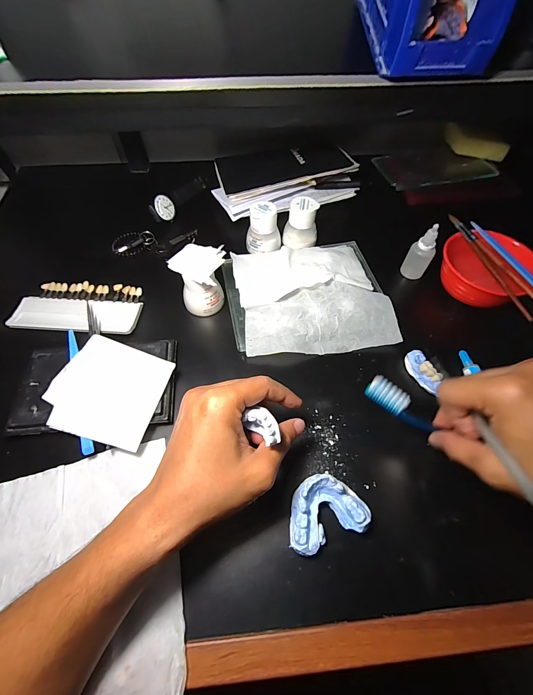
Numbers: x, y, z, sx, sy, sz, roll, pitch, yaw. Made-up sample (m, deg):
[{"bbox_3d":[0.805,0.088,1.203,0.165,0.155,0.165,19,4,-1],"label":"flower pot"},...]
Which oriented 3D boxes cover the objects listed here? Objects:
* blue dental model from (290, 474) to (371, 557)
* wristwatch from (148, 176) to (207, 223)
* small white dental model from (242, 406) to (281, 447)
[{"bbox_3d":[0.049,0.139,0.256,0.068,0.027,0.048,-18,61,-11],"label":"blue dental model"},{"bbox_3d":[-0.140,-0.245,0.479,0.021,0.035,0.123,24,62,13],"label":"wristwatch"},{"bbox_3d":[-0.003,0.057,0.223,0.021,0.018,0.033,-24,63,-14],"label":"small white dental model"}]

